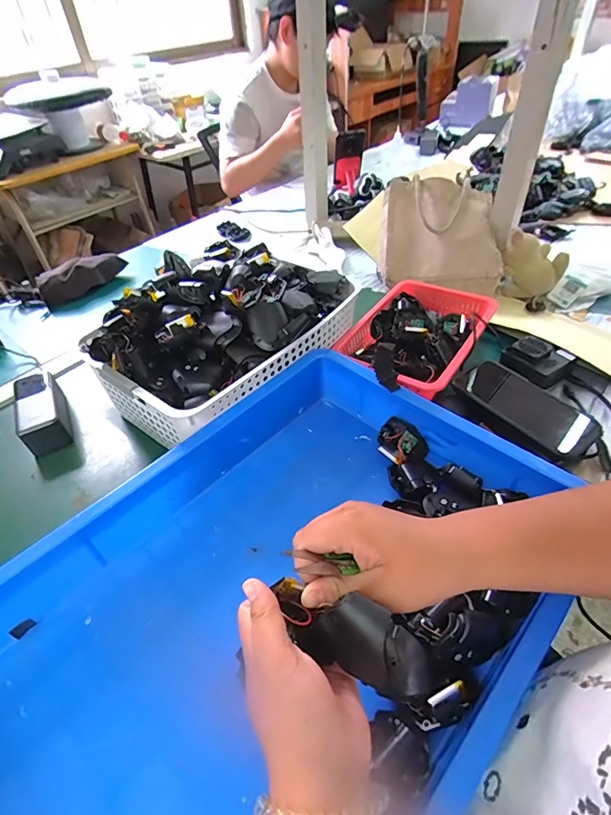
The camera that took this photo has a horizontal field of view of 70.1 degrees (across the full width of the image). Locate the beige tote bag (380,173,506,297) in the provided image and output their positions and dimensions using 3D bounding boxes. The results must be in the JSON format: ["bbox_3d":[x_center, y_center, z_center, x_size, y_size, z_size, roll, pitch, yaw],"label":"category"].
[{"bbox_3d":[0.241,-0.303,0.792,0.206,0.070,0.213,0,86,10],"label":"beige tote bag"}]

